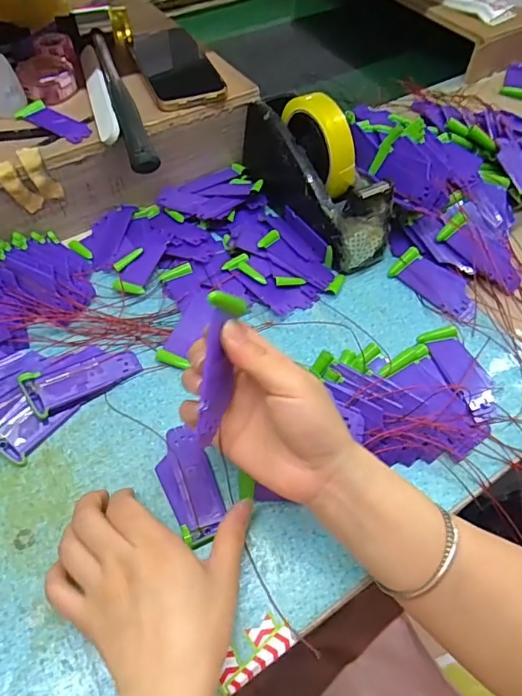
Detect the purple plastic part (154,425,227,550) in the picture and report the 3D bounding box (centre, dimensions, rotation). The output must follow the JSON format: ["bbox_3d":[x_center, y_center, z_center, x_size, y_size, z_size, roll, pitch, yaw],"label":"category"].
[{"bbox_3d":[-0.051,0.098,0.359,0.036,0.007,0.087,-21,58,-15],"label":"purple plastic part"}]

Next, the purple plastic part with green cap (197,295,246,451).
[{"bbox_3d":[-0.022,0.012,0.291,0.006,0.032,0.086,6,93,34],"label":"purple plastic part with green cap"}]

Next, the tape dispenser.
[{"bbox_3d":[0.056,-0.176,0.488,0.066,0.110,0.186,-25,59,-18],"label":"tape dispenser"}]

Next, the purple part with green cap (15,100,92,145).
[{"bbox_3d":[-0.193,-0.213,0.467,0.081,0.008,0.029,30,59,18],"label":"purple part with green cap"}]

